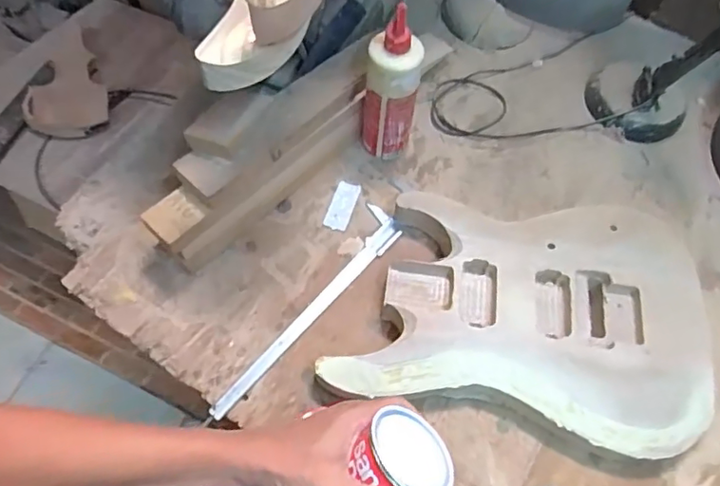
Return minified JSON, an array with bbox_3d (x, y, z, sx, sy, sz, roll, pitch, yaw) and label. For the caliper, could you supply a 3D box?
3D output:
[{"bbox_3d":[-0.067,0.076,0.703,0.053,0.010,0.330,39,69,16],"label":"caliper"}]

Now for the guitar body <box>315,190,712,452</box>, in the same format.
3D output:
[{"bbox_3d":[0.196,0.075,0.690,0.426,0.061,0.299,11,64,4],"label":"guitar body"}]

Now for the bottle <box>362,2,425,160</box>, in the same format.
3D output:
[{"bbox_3d":[0.039,-0.191,0.727,0.069,0.226,0.059,7,64,2],"label":"bottle"}]

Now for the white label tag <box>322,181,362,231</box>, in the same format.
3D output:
[{"bbox_3d":[-0.025,-0.051,0.779,0.035,0.005,0.077,16,64,7],"label":"white label tag"}]

